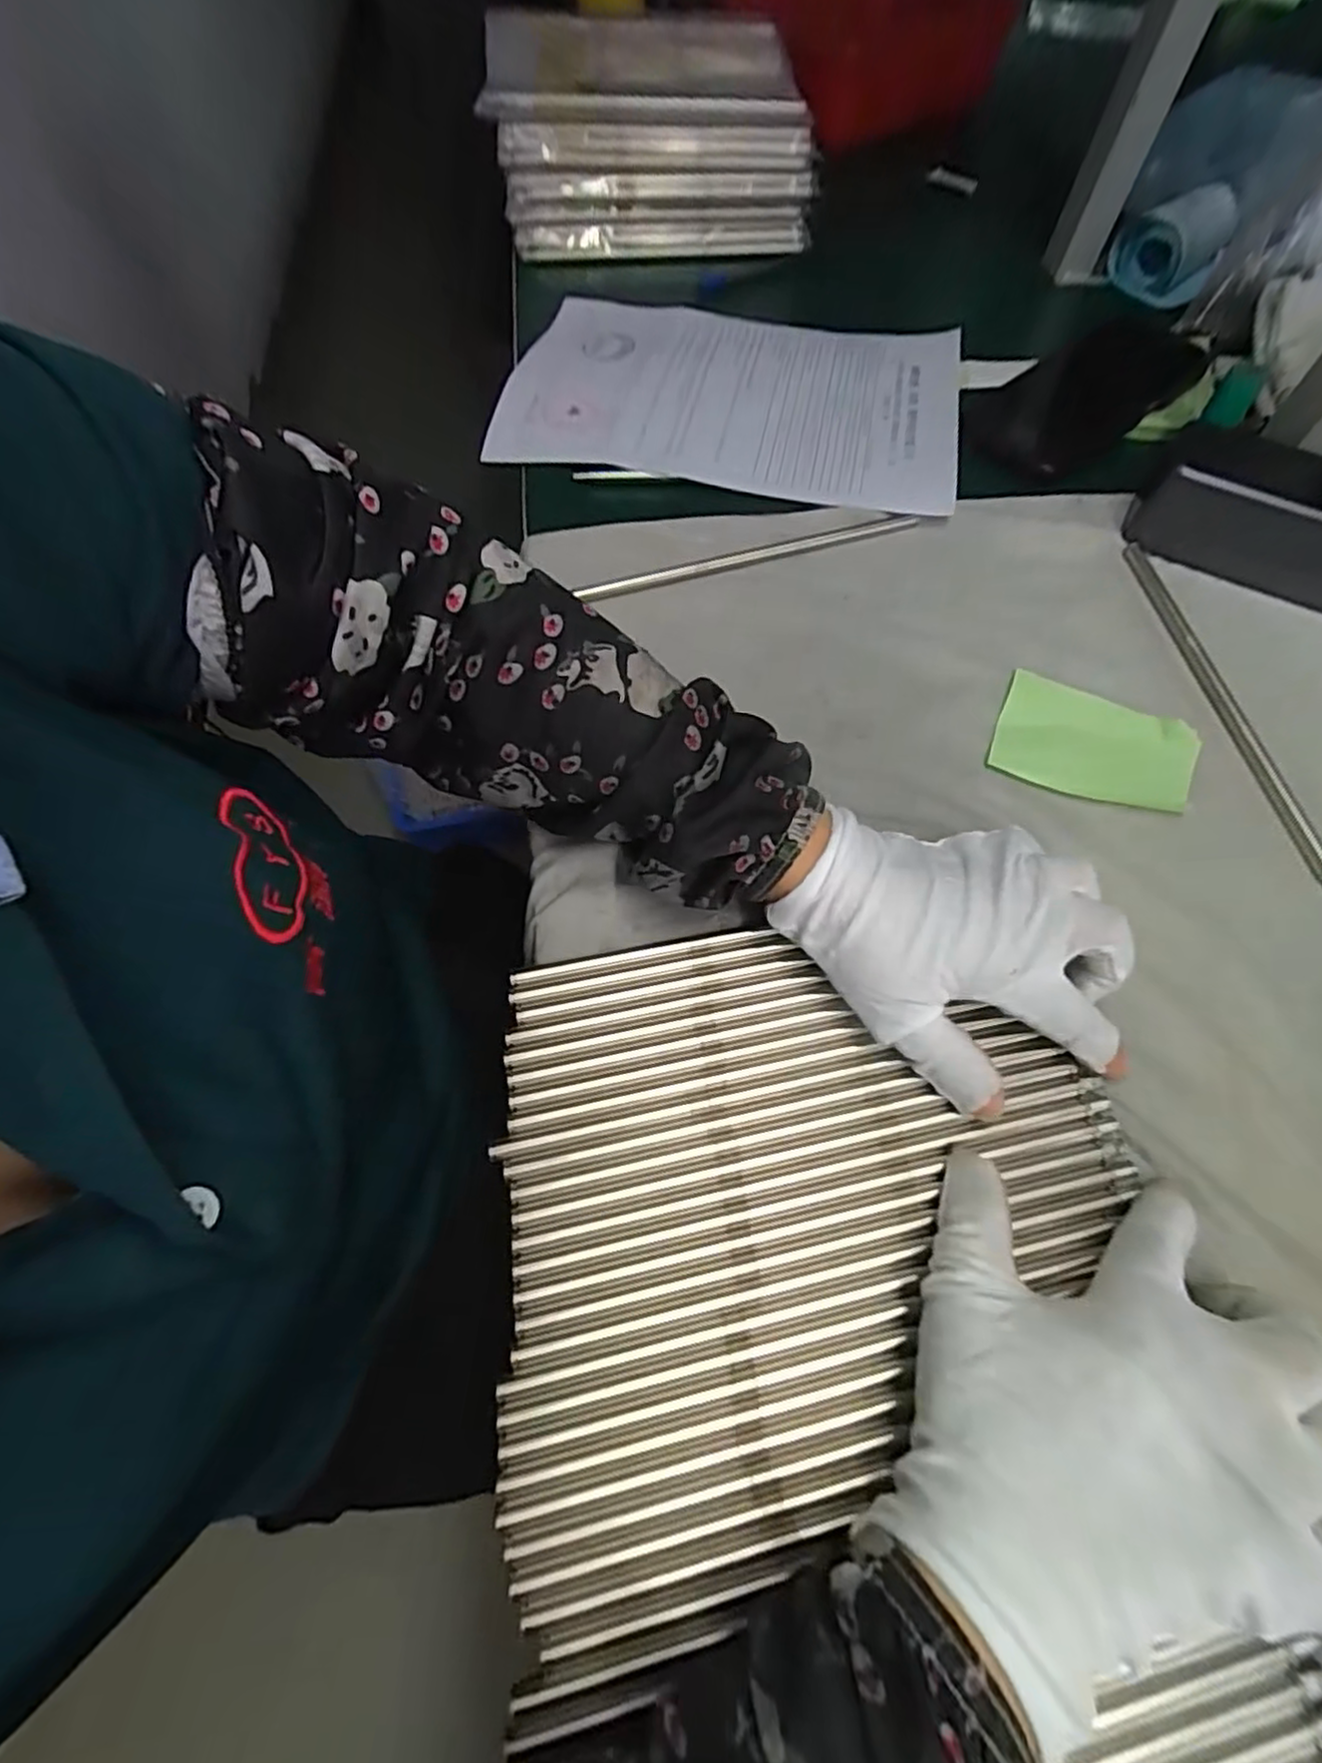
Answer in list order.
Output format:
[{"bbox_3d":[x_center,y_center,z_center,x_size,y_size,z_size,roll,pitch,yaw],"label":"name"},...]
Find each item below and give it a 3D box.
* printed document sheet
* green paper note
[{"bbox_3d":[0.048,-0.334,0.465,0.293,0.018,0.221,11,57,5],"label":"printed document sheet"},{"bbox_3d":[0.212,-0.068,0.340,0.090,0.009,0.062,22,65,8],"label":"green paper note"}]

